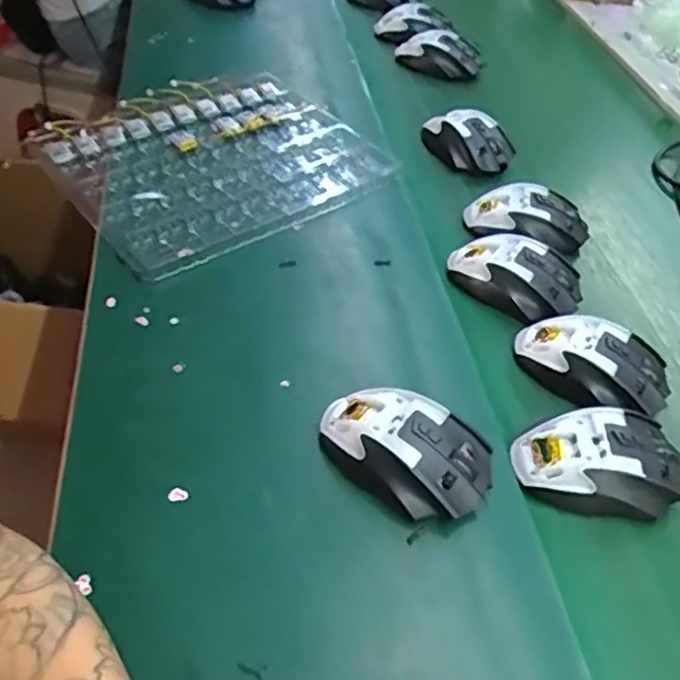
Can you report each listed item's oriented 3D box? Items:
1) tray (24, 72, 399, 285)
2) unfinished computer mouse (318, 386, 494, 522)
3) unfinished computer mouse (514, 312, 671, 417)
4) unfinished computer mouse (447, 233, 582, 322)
[{"bbox_3d":[-0.121,-0.190,0.688,0.300,0.030,0.266,-28,56,-27],"label":"tray"},{"bbox_3d":[0.042,0.070,0.437,0.116,0.036,0.067,26,51,19],"label":"unfinished computer mouse"},{"bbox_3d":[0.198,0.020,0.522,0.116,0.046,0.068,23,50,16],"label":"unfinished computer mouse"},{"bbox_3d":[0.159,-0.059,0.594,0.114,0.046,0.066,30,52,21],"label":"unfinished computer mouse"}]

